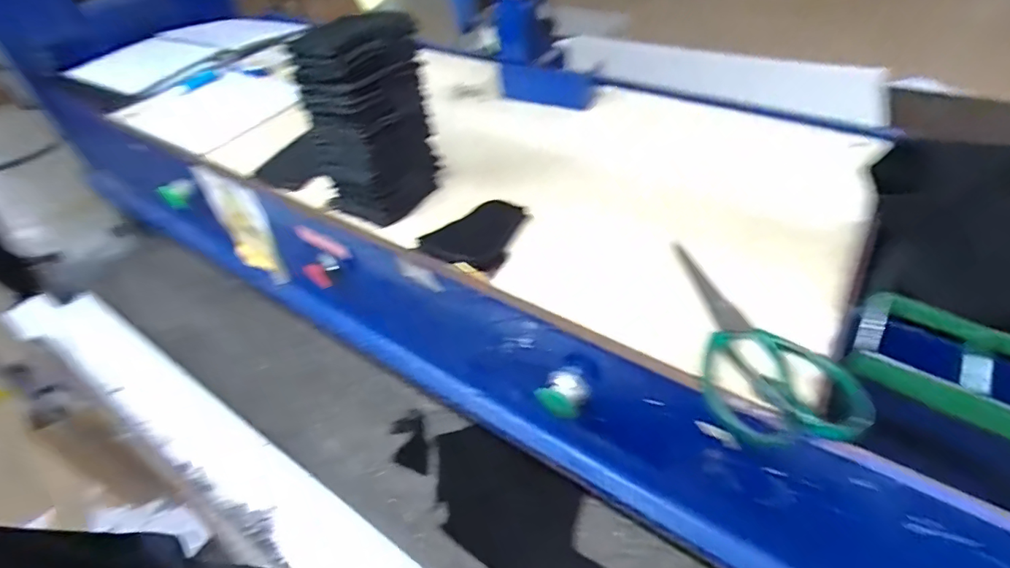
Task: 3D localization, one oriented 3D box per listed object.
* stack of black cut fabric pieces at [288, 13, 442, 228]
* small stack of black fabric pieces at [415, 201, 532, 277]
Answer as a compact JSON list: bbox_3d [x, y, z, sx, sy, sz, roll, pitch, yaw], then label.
[{"bbox_3d":[-0.133,-0.163,0.496,0.076,0.185,0.101,19,50,23],"label":"stack of black cut fabric pieces"},{"bbox_3d":[-0.033,-0.050,0.495,0.078,0.024,0.095,14,48,19],"label":"small stack of black fabric pieces"}]

